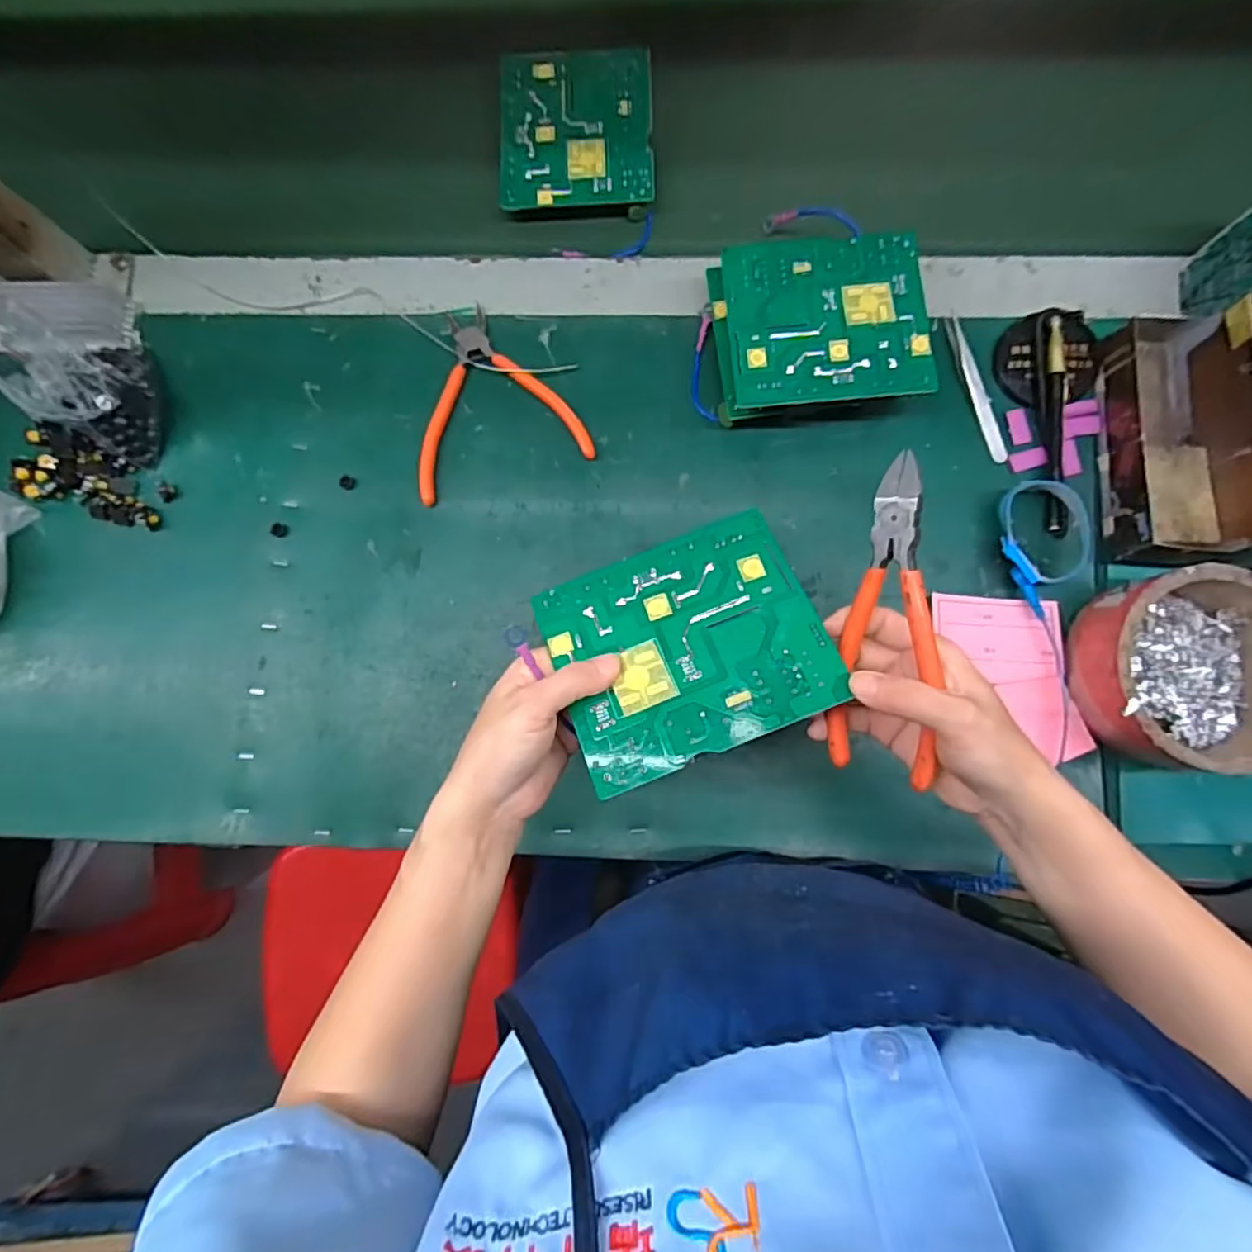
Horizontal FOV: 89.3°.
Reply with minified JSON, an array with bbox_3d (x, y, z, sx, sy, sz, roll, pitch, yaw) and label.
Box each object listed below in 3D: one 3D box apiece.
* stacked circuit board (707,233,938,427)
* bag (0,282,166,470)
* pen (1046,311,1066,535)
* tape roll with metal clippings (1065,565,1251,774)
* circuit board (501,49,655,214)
[{"bbox_3d":[0.130,-0.202,0.443,0.140,0.049,0.116,-4,82,1],"label":"stacked circuit board"},{"bbox_3d":[-0.371,-0.186,0.423,0.083,0.121,0.094,34,85,6],"label":"bag"},{"bbox_3d":[0.298,-0.138,0.439,0.016,0.017,0.147,4,83,2],"label":"pen"},{"bbox_3d":[0.353,0.028,0.397,0.118,0.047,0.117,0,82,2],"label":"tape roll with metal clippings"},{"bbox_3d":[-0.038,-0.379,0.483,0.114,0.008,0.130,-2,83,2],"label":"circuit board"}]

